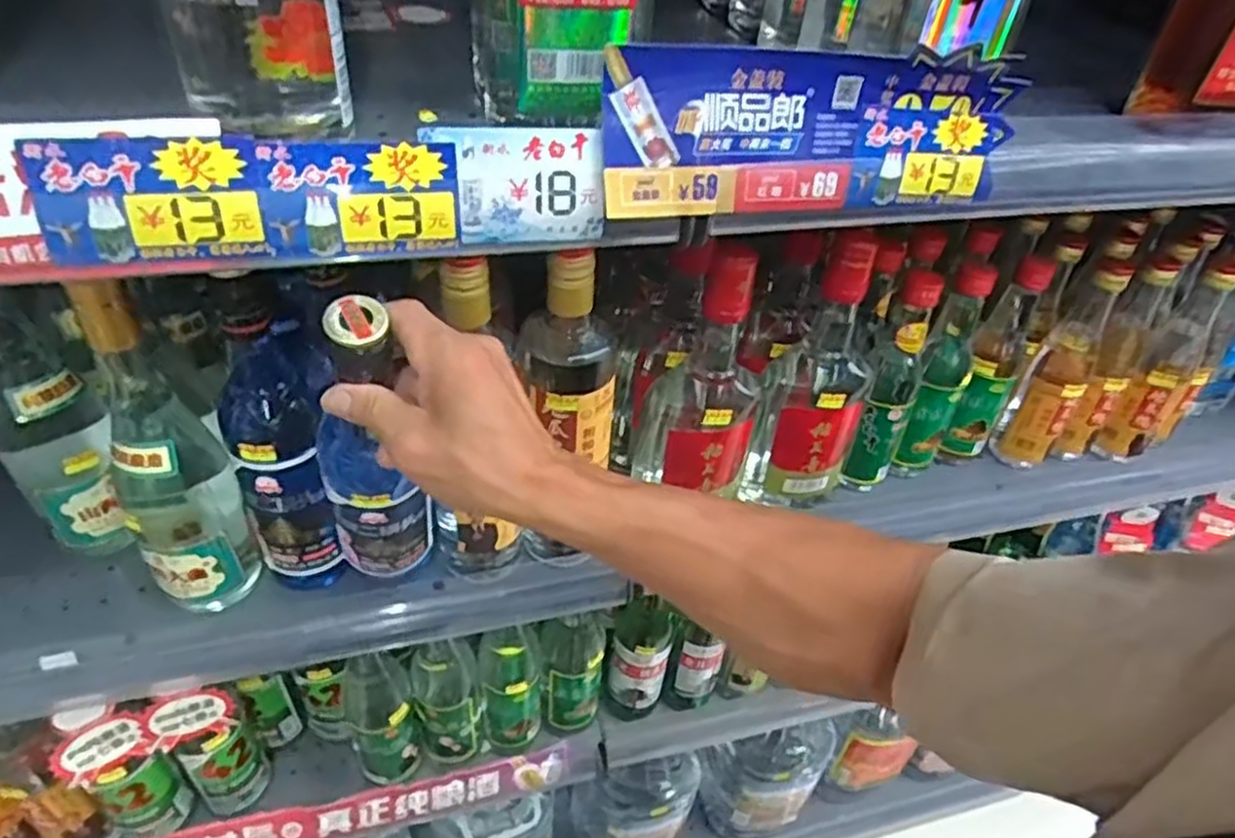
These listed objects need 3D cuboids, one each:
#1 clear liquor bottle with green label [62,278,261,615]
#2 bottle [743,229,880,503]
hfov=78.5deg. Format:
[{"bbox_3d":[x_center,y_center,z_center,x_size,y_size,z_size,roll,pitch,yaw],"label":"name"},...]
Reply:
[{"bbox_3d":[-0.290,0.032,0.490,0.067,0.253,0.063,-22,49,-28],"label":"clear liquor bottle with green label"},{"bbox_3d":[0.167,-0.033,0.615,0.081,0.238,0.080,17,43,11],"label":"bottle"}]

